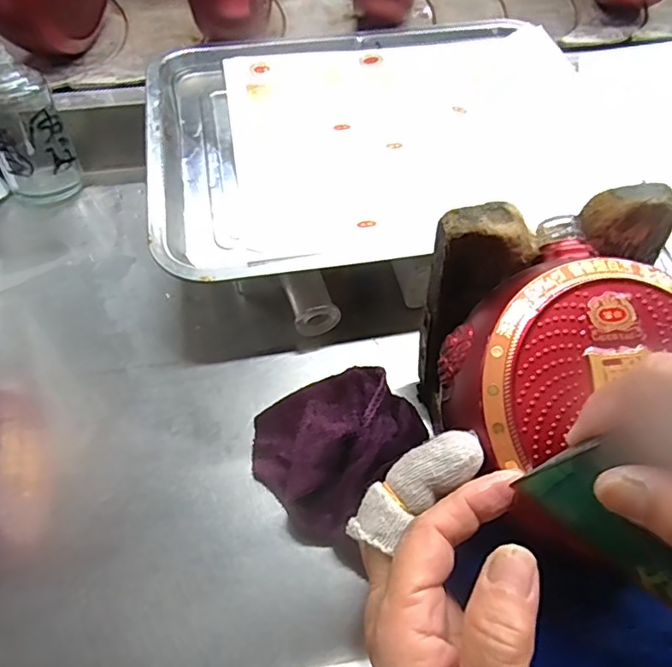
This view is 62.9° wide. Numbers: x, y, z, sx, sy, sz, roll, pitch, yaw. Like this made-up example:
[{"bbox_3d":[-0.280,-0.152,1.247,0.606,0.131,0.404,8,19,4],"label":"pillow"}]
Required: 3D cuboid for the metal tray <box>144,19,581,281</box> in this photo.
[{"bbox_3d":[0.032,-0.158,0.420,0.330,0.034,0.258,-9,62,-6],"label":"metal tray"}]

